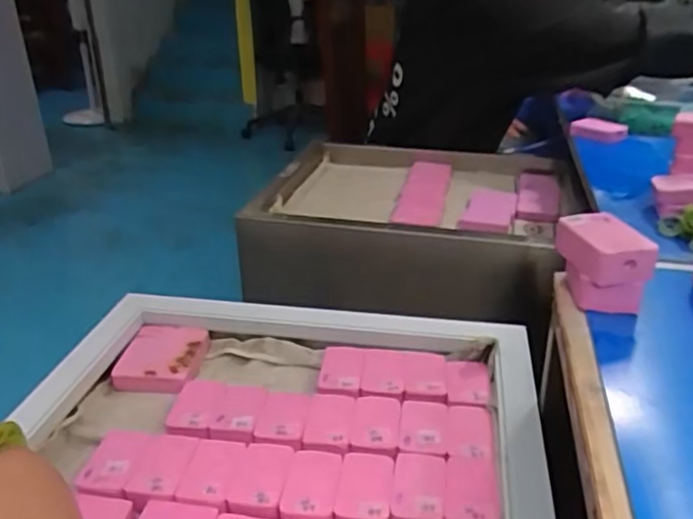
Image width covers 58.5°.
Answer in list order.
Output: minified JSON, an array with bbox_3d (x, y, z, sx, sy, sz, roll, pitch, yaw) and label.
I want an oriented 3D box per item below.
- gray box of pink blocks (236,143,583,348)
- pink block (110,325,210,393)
[{"bbox_3d":[0.107,-0.060,1.038,0.472,0.150,0.378,6,28,12],"label":"gray box of pink blocks"},{"bbox_3d":[-0.218,0.116,0.730,0.092,0.028,0.092,3,27,6],"label":"pink block"}]

